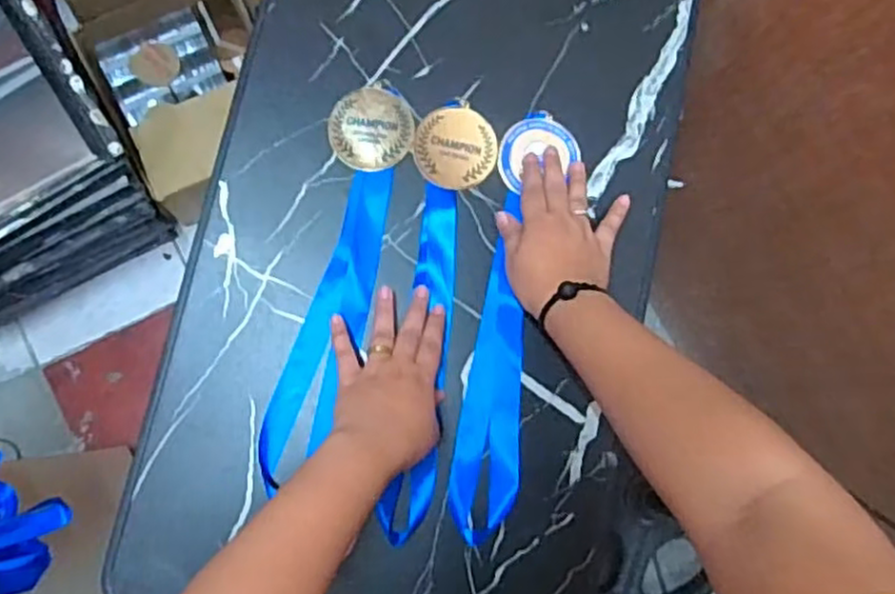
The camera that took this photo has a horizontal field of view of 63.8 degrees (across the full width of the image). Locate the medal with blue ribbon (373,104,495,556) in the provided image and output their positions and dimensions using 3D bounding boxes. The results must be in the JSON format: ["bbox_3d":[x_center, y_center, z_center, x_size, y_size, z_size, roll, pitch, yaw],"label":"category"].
[{"bbox_3d":[-0.008,0.012,0.622,0.066,0.013,0.376,7,80,-4],"label":"medal with blue ribbon"}]

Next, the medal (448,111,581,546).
[{"bbox_3d":[0.057,0.019,0.629,0.067,0.012,0.372,9,83,-4],"label":"medal"}]

